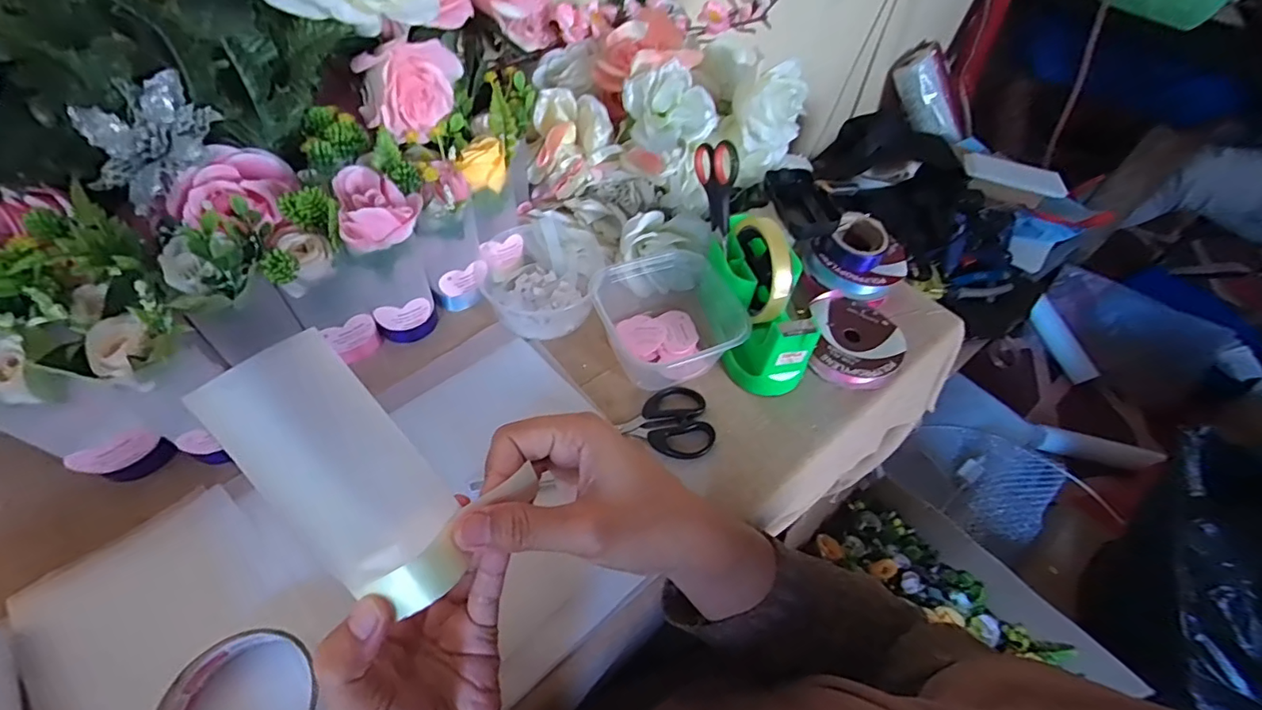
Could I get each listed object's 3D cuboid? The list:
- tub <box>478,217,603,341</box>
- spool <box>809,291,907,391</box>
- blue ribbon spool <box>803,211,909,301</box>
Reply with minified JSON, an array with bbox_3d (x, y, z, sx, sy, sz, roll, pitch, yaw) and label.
[{"bbox_3d":[-0.082,-0.076,0.500,0.114,0.054,0.117,-2,52,-9],"label":"tub"},{"bbox_3d":[0.213,-0.015,0.501,0.084,0.028,0.101,12,51,2],"label":"spool"},{"bbox_3d":[0.229,-0.099,0.534,0.077,0.053,0.077,-23,58,-23],"label":"blue ribbon spool"}]

